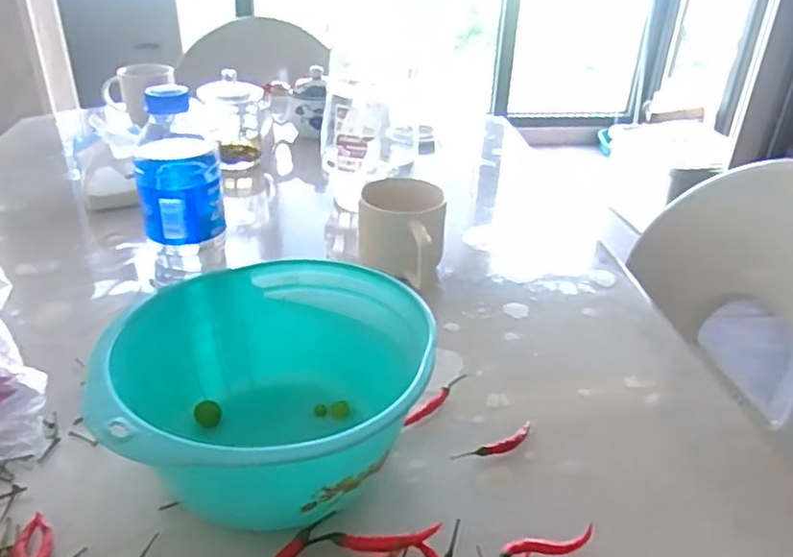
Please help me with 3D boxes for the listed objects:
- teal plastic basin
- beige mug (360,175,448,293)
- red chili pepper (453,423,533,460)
[{"bbox_3d":[-0.083,0.074,0.457,0.198,0.098,0.211,2,31,-1],"label":"teal plastic basin"},{"bbox_3d":[0.002,-0.043,0.667,0.090,0.085,0.091,6,31,5],"label":"beige mug"},{"bbox_3d":[0.075,0.125,0.486,0.072,0.006,0.014,-16,36,-28],"label":"red chili pepper"}]

